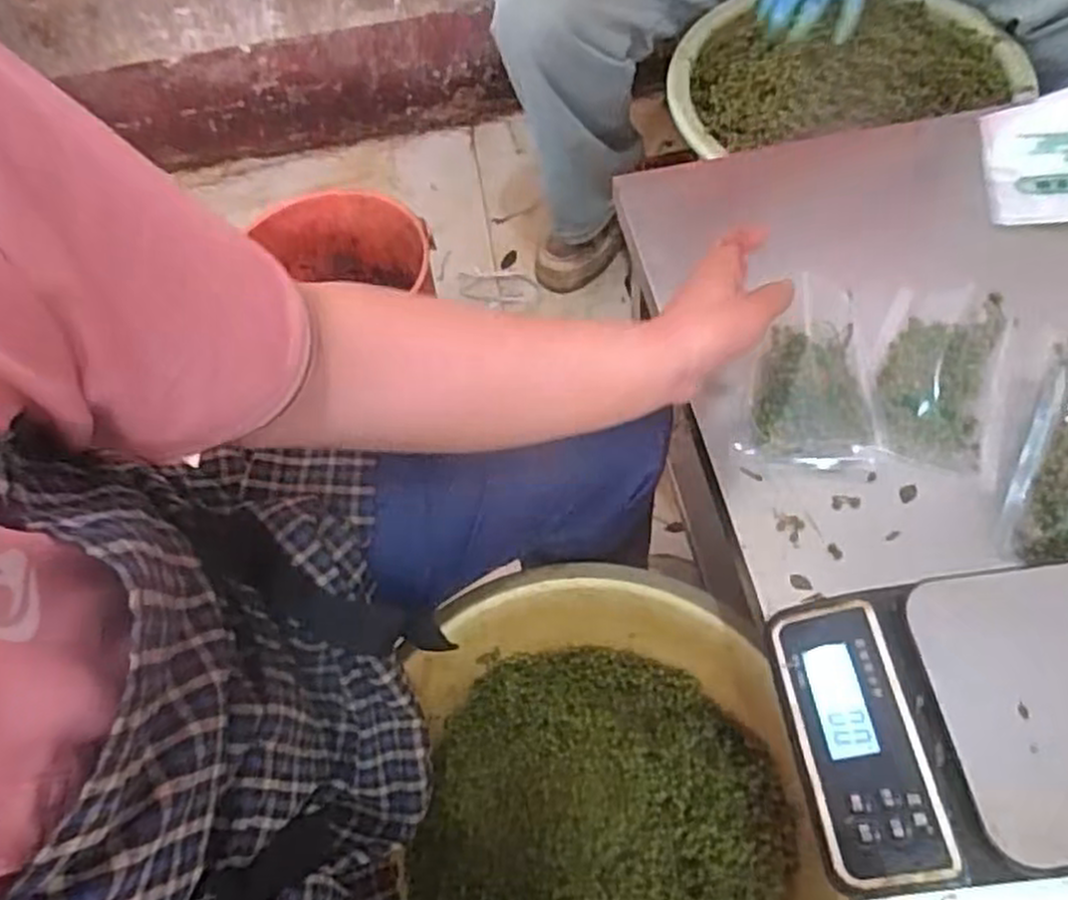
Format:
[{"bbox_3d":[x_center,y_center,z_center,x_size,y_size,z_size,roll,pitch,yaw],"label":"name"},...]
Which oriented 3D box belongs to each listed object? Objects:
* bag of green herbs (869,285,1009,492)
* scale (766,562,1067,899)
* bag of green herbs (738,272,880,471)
[{"bbox_3d":[0.284,-0.054,0.539,0.082,0.028,0.133,10,62,11],"label":"bag of green herbs"},{"bbox_3d":[0.248,0.140,0.411,0.208,0.052,0.150,-8,61,1],"label":"scale"},{"bbox_3d":[0.200,-0.049,0.537,0.089,0.045,0.128,15,62,14],"label":"bag of green herbs"}]

